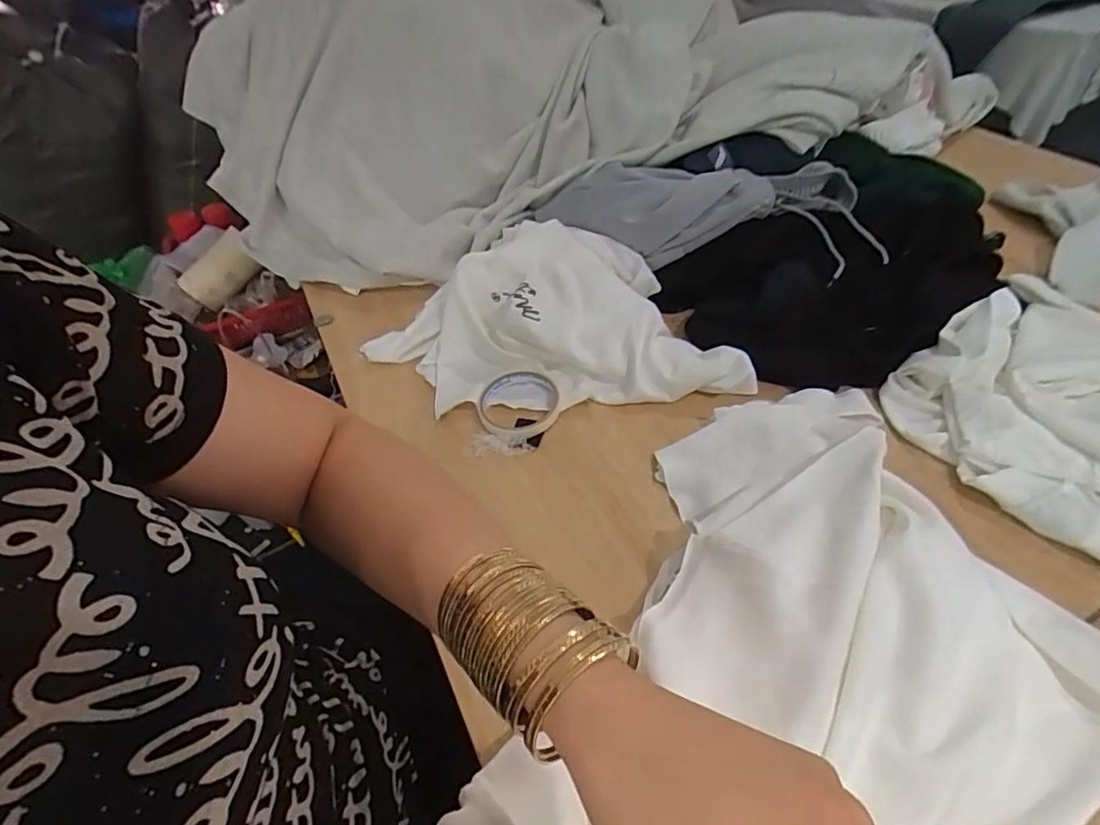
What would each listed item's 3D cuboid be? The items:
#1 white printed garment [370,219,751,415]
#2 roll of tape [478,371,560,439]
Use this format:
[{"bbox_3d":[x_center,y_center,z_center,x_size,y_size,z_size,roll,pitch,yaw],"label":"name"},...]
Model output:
[{"bbox_3d":[-0.006,-0.137,0.661,0.419,0.078,0.290,-3,47,4],"label":"white printed garment"},{"bbox_3d":[-0.032,-0.008,0.587,0.086,0.017,0.088,-3,47,4],"label":"roll of tape"}]

